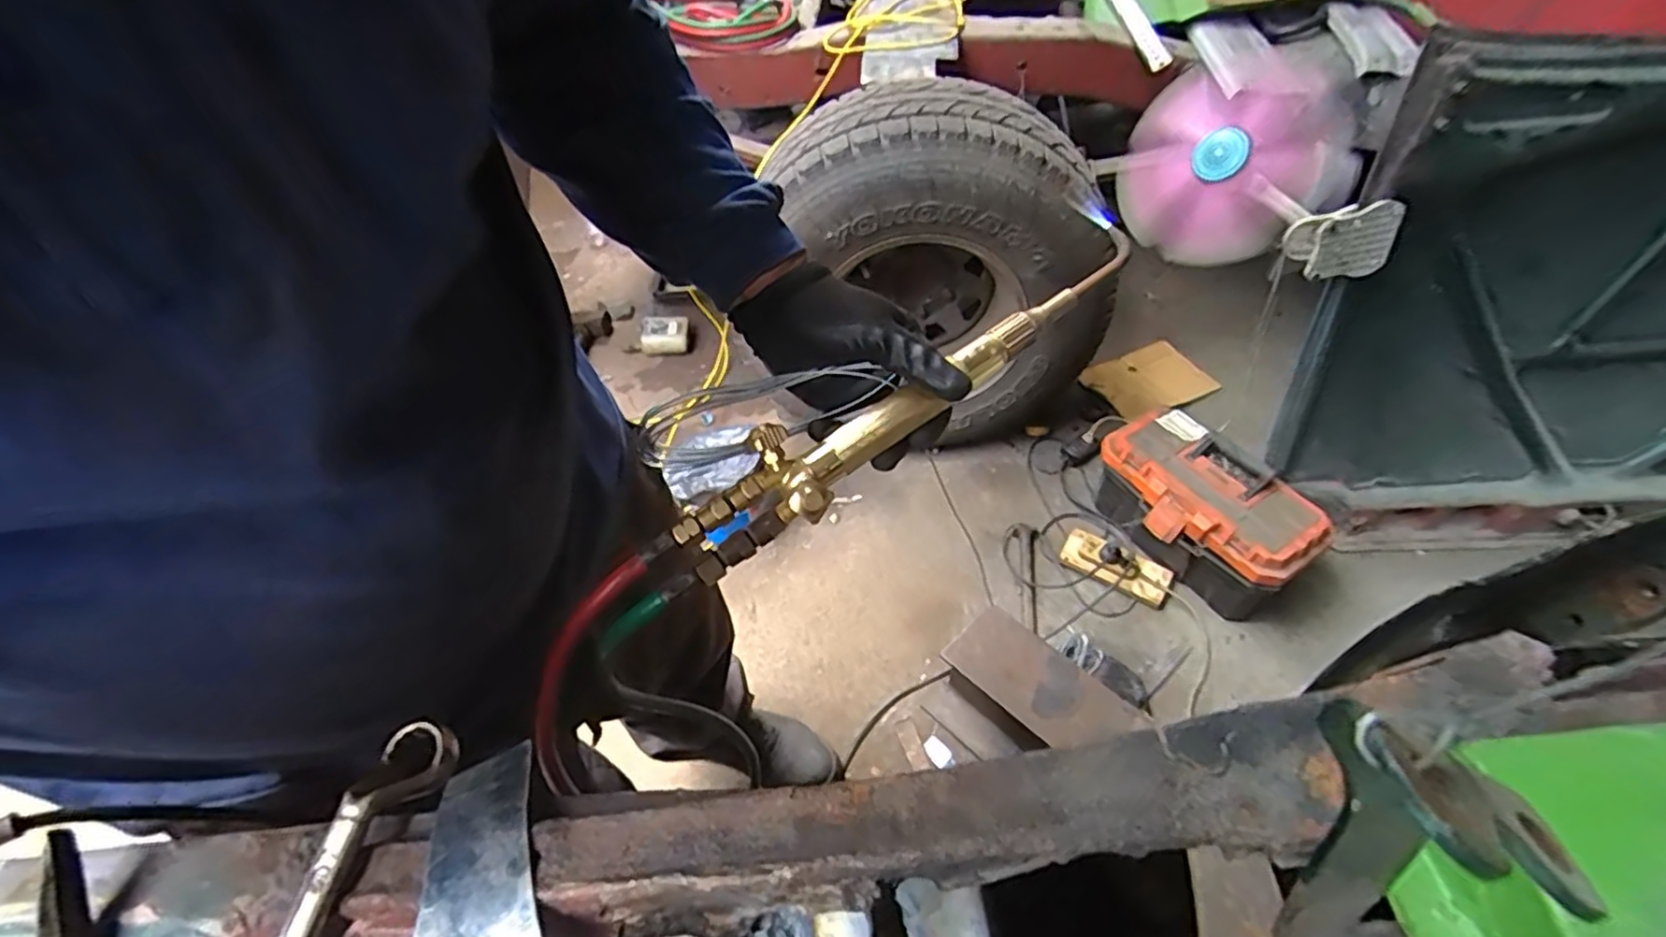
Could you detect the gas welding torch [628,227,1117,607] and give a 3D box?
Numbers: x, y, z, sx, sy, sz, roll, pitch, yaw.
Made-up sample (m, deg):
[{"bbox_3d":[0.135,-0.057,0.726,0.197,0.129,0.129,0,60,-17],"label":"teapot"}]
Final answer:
[{"bbox_3d":[0.041,-0.037,0.445,0.356,0.048,0.063,-35,55,-10],"label":"gas welding torch"}]

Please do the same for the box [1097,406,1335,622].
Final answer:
[{"bbox_3d":[0.701,0.093,1.375,0.241,0.211,0.396,-31,54,-20],"label":"box"}]

